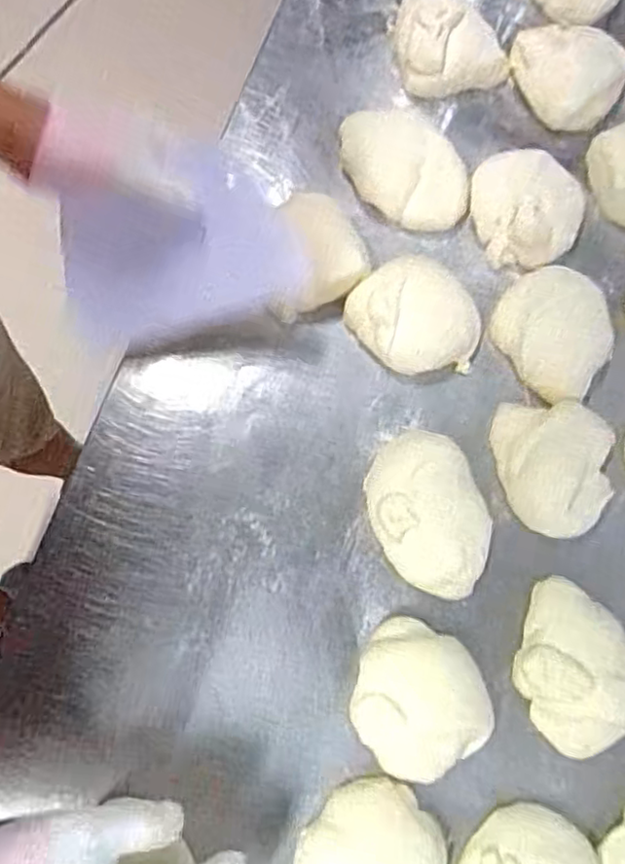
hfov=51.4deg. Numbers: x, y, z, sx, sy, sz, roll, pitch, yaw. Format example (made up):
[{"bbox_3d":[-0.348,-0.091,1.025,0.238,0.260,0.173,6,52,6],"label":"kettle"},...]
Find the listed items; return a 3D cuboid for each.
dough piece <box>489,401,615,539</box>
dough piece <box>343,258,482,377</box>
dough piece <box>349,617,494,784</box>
[{"bbox_3d":[0.199,0.028,0.531,0.095,0.047,0.109,1,82,-3],"label":"dough piece"},{"bbox_3d":[0.093,-0.099,0.563,0.095,0.040,0.109,-45,86,-8],"label":"dough piece"},{"bbox_3d":[0.083,0.206,0.488,0.106,0.046,0.106,0,82,-3],"label":"dough piece"}]

